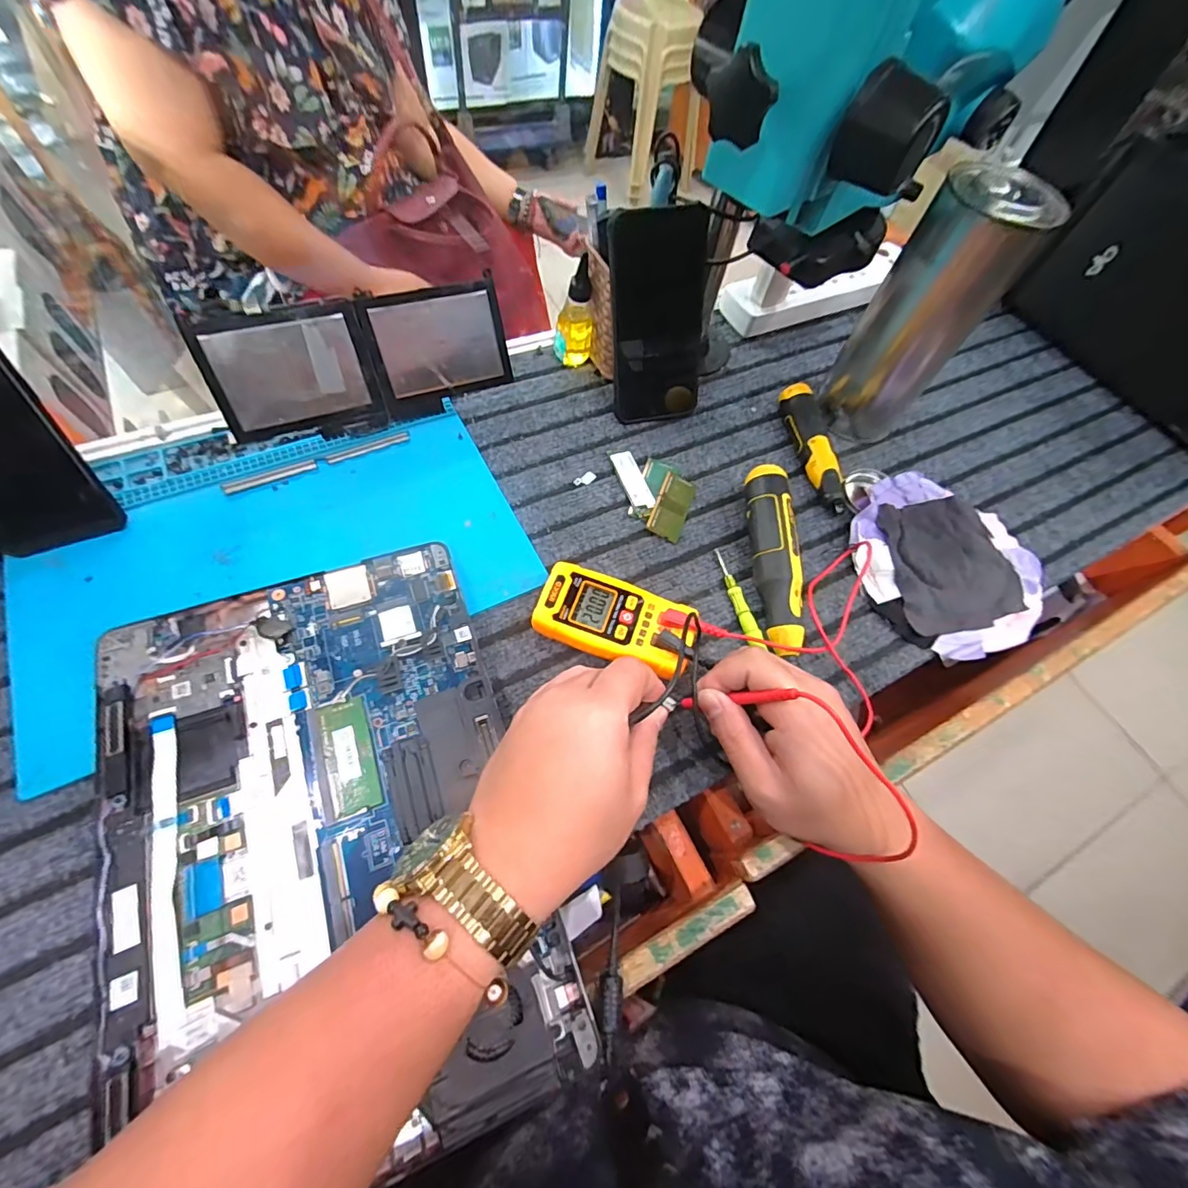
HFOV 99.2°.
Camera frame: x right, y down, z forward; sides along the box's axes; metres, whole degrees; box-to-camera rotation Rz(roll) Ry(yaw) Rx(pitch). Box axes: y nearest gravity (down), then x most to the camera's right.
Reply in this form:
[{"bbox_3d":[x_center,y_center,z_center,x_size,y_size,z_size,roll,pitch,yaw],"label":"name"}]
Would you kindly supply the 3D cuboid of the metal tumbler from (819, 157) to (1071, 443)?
[{"bbox_3d":[0.269,-0.222,0.428,0.084,0.199,0.082,1,67,-2],"label":"metal tumbler"}]

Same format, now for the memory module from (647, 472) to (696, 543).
[{"bbox_3d":[0.069,-0.077,0.439,0.028,0.004,0.068,26,64,-5],"label":"memory module"}]

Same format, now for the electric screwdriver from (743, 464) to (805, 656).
[{"bbox_3d":[0.142,-0.028,0.405,0.033,0.033,0.156,3,62,-4],"label":"electric screwdriver"}]

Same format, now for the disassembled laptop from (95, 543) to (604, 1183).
[{"bbox_3d":[-0.160,0.134,0.300,0.226,0.018,0.326,-19,69,-10],"label":"disassembled laptop"}]

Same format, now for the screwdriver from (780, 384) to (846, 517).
[{"bbox_3d":[0.209,-0.138,0.479,0.035,0.030,0.142,-4,63,-8],"label":"screwdriver"}]

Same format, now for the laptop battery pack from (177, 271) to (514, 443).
[{"bbox_3d":[-0.183,-0.191,0.420,0.230,0.096,0.008,-22,36,-19],"label":"laptop battery pack"}]

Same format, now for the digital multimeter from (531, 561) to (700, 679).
[{"bbox_3d":[0.017,0.019,0.373,0.114,0.030,0.058,19,62,4],"label":"digital multimeter"}]

